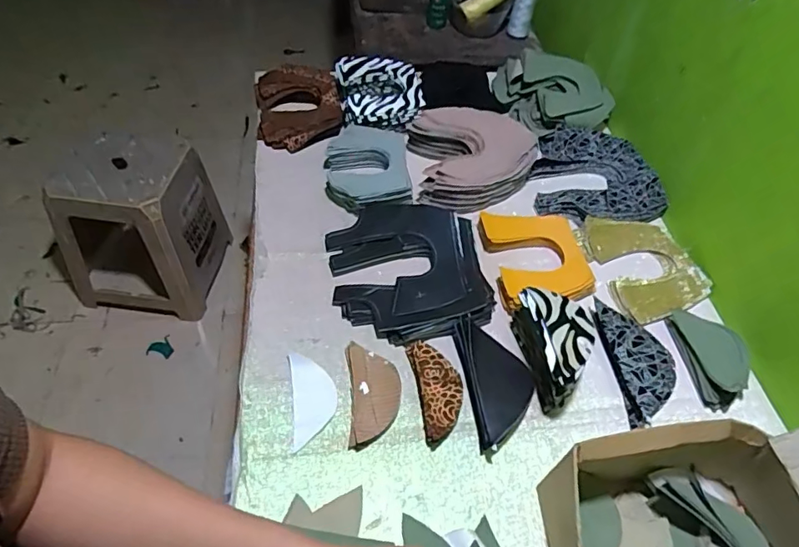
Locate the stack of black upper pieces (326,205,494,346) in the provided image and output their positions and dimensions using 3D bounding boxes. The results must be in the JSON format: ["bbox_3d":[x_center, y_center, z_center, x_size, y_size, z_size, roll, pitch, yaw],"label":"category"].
[{"bbox_3d":[0.009,-0.009,0.679,0.188,0.027,0.203,-5,53,-10],"label":"stack of black upper pieces"}]

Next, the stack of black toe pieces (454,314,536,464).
[{"bbox_3d":[0.110,0.119,0.584,0.071,0.022,0.153,-3,52,-8],"label":"stack of black toe pieces"}]

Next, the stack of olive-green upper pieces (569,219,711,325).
[{"bbox_3d":[0.336,-0.013,0.721,0.130,0.026,0.162,-10,54,-13],"label":"stack of olive-green upper pieces"}]

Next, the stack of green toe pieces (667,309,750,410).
[{"bbox_3d":[0.368,0.092,0.621,0.061,0.034,0.124,-2,52,-7],"label":"stack of green toe pieces"}]

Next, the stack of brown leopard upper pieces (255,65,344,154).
[{"bbox_3d":[-0.169,-0.280,0.883,0.137,0.041,0.182,-6,53,-10],"label":"stack of brown leopard upper pieces"}]

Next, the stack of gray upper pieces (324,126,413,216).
[{"bbox_3d":[-0.049,-0.159,0.788,0.120,0.027,0.168,-3,52,-8],"label":"stack of gray upper pieces"}]

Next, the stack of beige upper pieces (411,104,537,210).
[{"bbox_3d":[0.114,-0.181,0.810,0.184,0.055,0.185,-3,52,-8],"label":"stack of beige upper pieces"}]

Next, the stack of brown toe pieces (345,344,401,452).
[{"bbox_3d":[-0.028,0.131,0.578,0.057,0.014,0.119,-1,52,-6],"label":"stack of brown toe pieces"}]

